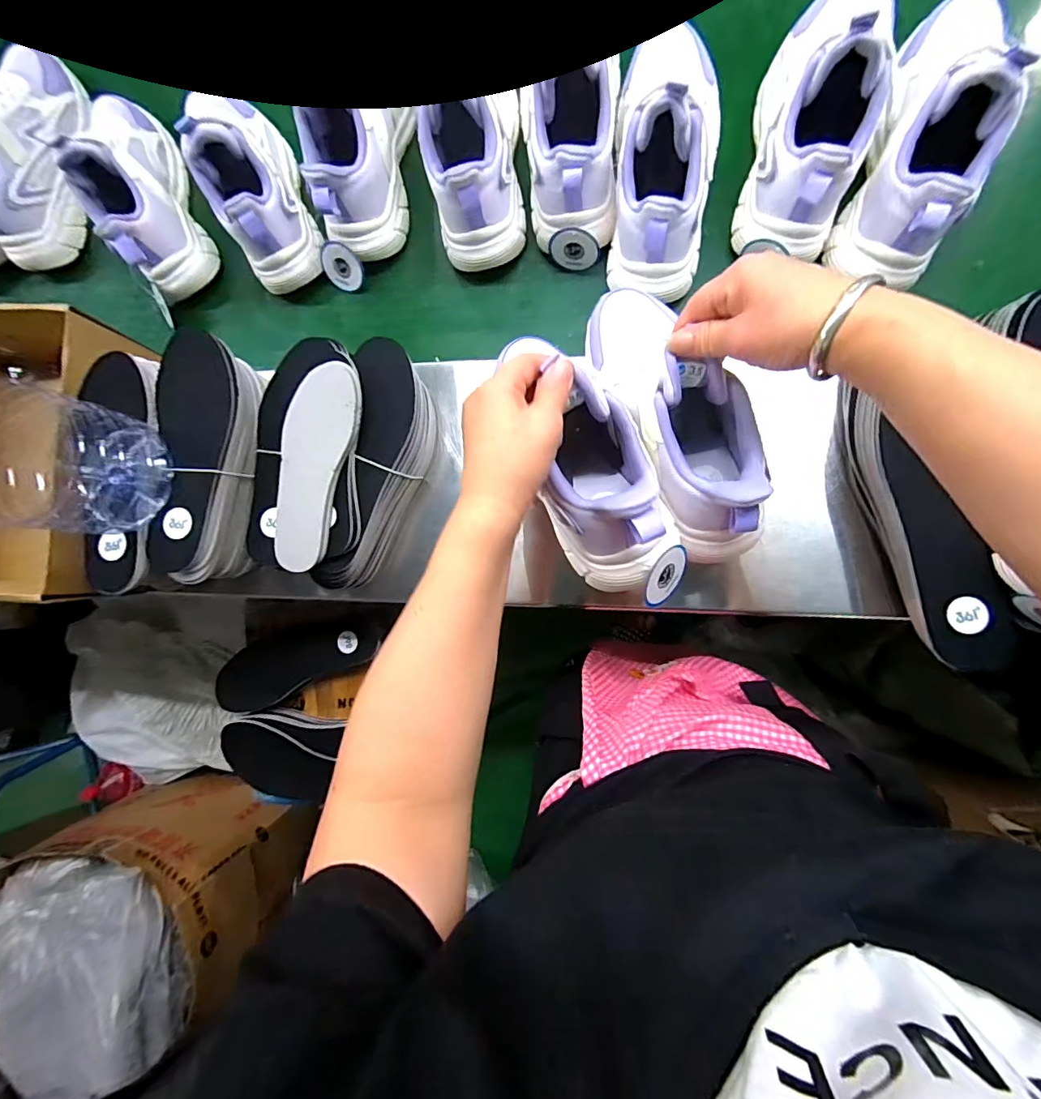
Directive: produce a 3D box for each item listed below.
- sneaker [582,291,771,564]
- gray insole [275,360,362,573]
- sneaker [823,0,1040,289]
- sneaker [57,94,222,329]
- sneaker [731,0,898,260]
[{"bbox_3d":[0.114,-0.113,0.361,0.070,0.098,0.232,-22,71,7],"label":"sneaker"},{"bbox_3d":[-0.180,-0.071,0.418,0.069,0.013,0.176,8,93,16],"label":"gray insole"},{"bbox_3d":[0.331,-0.338,0.369,0.087,0.105,0.233,18,91,9],"label":"sneaker"},{"bbox_3d":[-0.415,-0.384,0.502,0.105,0.120,0.226,-21,85,8],"label":"sneaker"},{"bbox_3d":[0.247,-0.372,0.387,0.083,0.112,0.219,13,90,9],"label":"sneaker"}]

